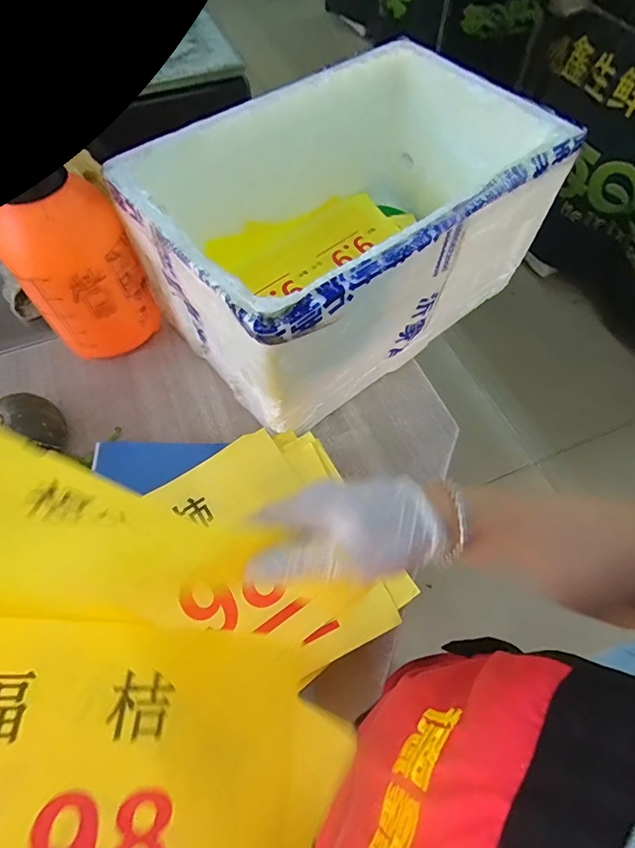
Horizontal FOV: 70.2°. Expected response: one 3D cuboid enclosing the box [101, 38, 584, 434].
[{"bbox_3d":[0.033,-0.243,0.565,0.445,0.205,0.299,-35,67,-18],"label":"box"}]

